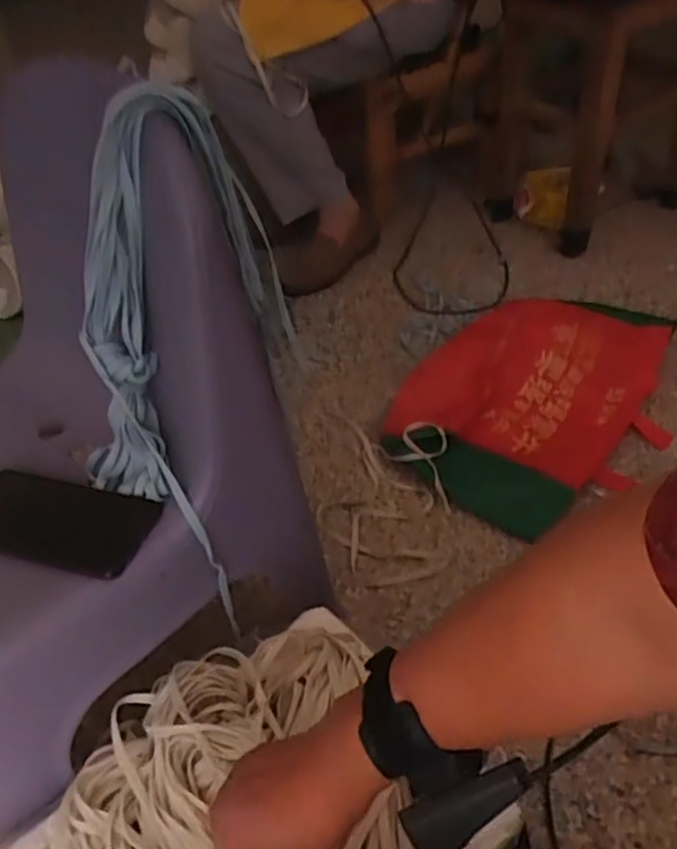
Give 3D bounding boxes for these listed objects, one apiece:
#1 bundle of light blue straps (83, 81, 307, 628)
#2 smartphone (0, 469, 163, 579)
[{"bbox_3d":[-0.115,-0.067,0.575,0.136,0.371,0.114,19,27,23],"label":"bundle of light blue straps"},{"bbox_3d":[-0.231,0.077,0.584,0.166,0.008,0.077,10,48,16],"label":"smartphone"}]

